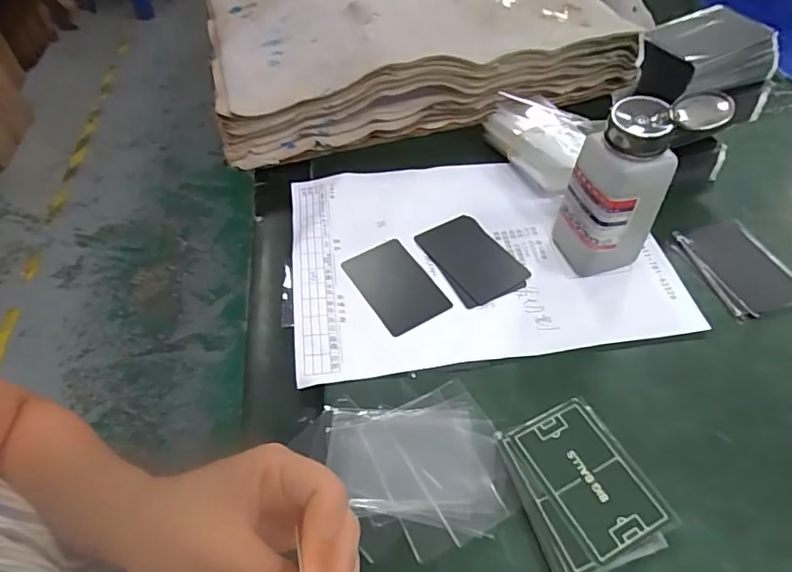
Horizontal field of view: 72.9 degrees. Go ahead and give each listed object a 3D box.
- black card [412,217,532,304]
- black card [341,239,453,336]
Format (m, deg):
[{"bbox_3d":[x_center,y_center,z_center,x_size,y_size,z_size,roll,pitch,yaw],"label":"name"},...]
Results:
[{"bbox_3d":[0.061,-0.025,0.436,0.053,0.004,0.087,-28,56,-20],"label":"black card"},{"bbox_3d":[0.000,-0.001,0.425,0.055,0.004,0.085,-26,56,-19],"label":"black card"}]

